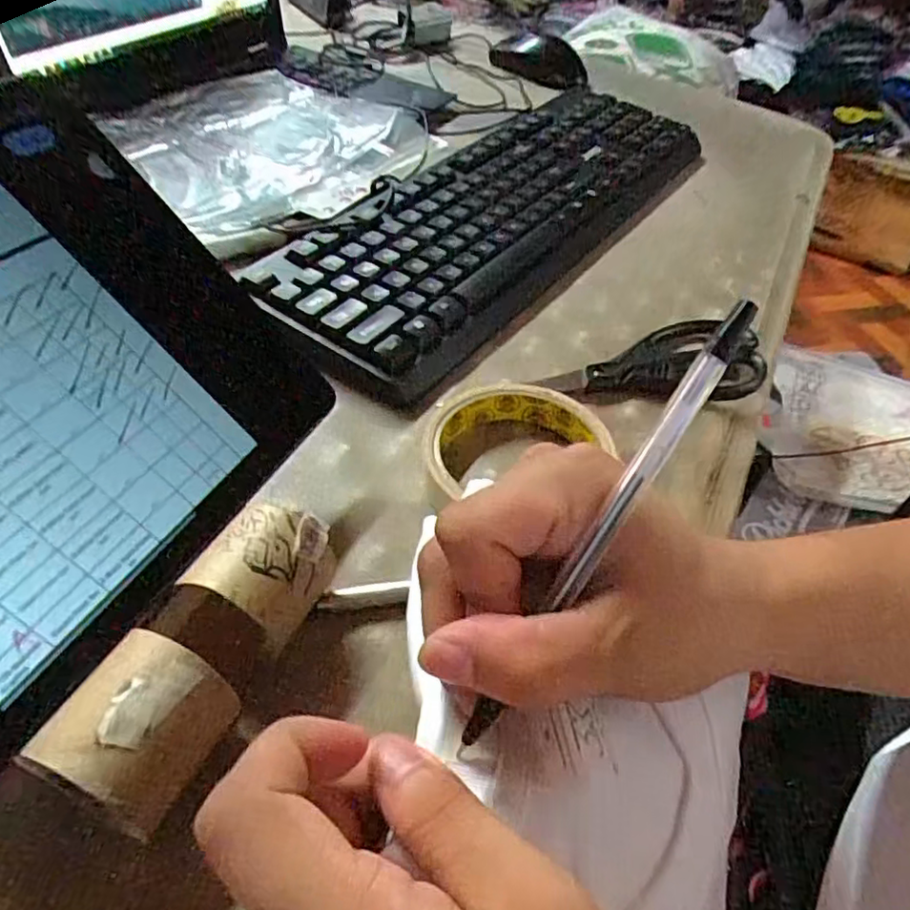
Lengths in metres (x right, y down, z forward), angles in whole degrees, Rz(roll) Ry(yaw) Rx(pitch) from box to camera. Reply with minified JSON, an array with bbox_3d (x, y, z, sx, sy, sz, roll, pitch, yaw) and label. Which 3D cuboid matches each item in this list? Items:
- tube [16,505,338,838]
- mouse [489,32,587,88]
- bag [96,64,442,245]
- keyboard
[{"bbox_3d":[-0.078,0.068,0.210,0.038,0.046,0.103,18,48,13],"label":"tube"},{"bbox_3d":[0.087,-0.419,0.653,0.053,0.044,0.105,-23,52,-24],"label":"mouse"},{"bbox_3d":[-0.151,-0.255,0.488,0.225,0.023,0.237,35,53,26],"label":"bag"},{"bbox_3d":[0.042,-0.180,0.460,0.141,0.038,0.424,27,50,20],"label":"keyboard"}]

